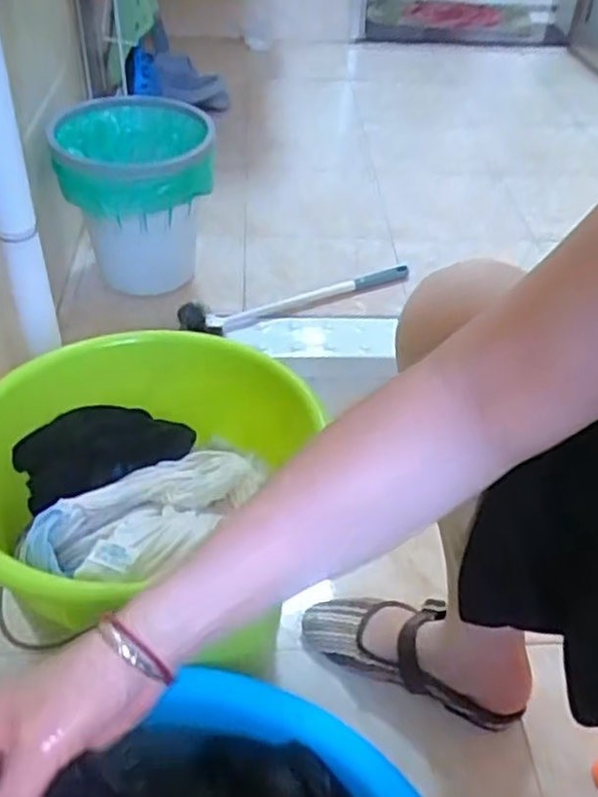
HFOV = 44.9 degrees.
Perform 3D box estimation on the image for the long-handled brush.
[{"bbox_3d":[0.007,-0.188,1.290,0.456,0.061,0.054,-20,47,-22],"label":"long-handled brush"}]

